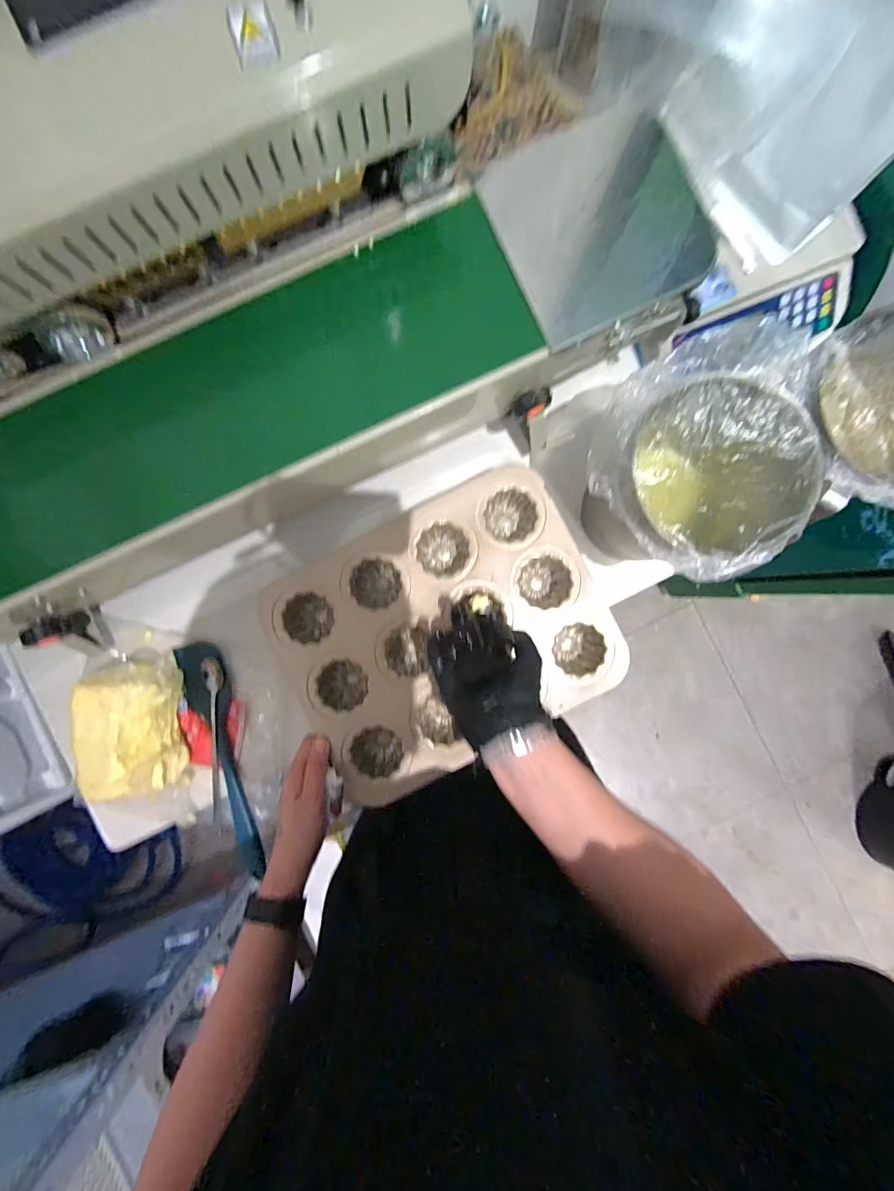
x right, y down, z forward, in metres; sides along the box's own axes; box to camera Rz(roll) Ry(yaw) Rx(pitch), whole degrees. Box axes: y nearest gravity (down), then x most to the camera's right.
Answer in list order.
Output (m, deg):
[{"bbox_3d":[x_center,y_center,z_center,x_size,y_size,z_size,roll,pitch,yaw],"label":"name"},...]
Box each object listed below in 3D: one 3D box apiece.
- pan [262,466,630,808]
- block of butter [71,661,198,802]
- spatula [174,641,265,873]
[{"bbox_3d":[-0.001,0.040,0.479,0.321,0.052,0.250,-28,90,0],"label":"pan"},{"bbox_3d":[-0.331,0.139,0.469,0.095,0.067,0.137,-2,90,0],"label":"block of butter"},{"bbox_3d":[-0.252,0.184,0.492,0.051,0.021,0.264,-12,90,0],"label":"spatula"}]

